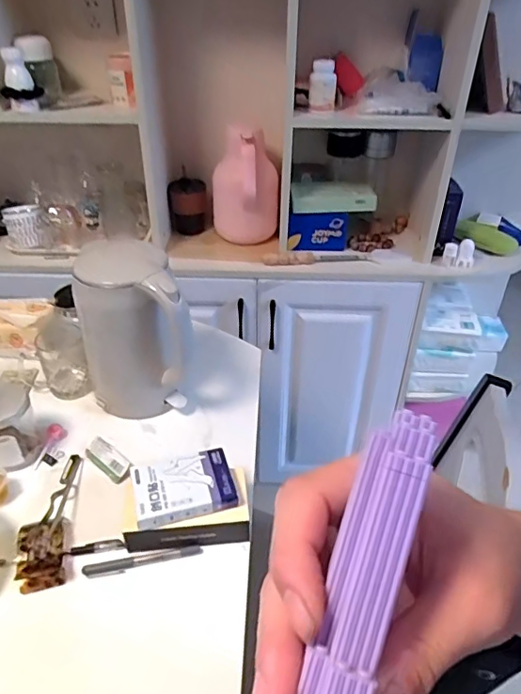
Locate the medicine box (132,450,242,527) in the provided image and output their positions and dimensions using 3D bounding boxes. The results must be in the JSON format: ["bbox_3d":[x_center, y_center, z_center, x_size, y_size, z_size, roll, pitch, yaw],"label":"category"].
[{"bbox_3d":[-0.095,0.170,0.645,0.119,0.019,0.084,-10,38,-14],"label":"medicine box"}]

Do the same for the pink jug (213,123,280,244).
[{"bbox_3d":[-0.035,-0.357,1.172,0.143,0.241,0.171,-2,37,-3],"label":"pink jug"}]

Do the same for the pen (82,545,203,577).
[{"bbox_3d":[-0.141,0.260,0.632,0.139,0.013,0.015,-7,38,-10],"label":"pen"}]

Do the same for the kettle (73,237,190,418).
[{"bbox_3d":[-0.185,-0.015,0.761,0.136,0.246,0.133,-15,40,-19],"label":"kettle"}]

